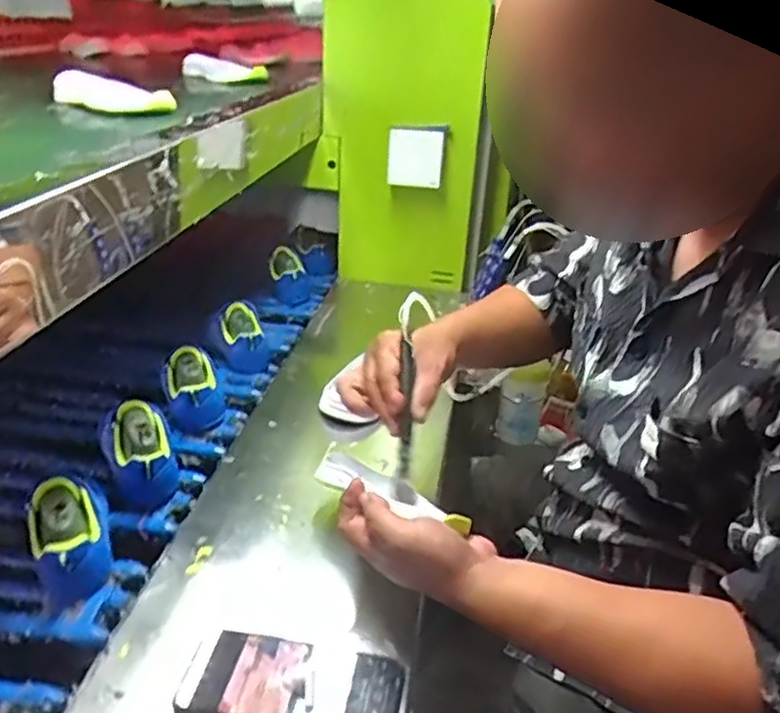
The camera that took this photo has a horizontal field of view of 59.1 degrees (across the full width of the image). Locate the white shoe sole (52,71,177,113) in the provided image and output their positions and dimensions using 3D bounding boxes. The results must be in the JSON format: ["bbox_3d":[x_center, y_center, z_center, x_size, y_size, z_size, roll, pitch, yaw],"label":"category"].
[{"bbox_3d":[-0.345,-0.325,0.845,0.192,0.035,0.046,22,29,27],"label":"white shoe sole"}]

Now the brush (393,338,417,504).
[{"bbox_3d":[0.017,0.060,0.647,0.019,0.153,0.021,2,-16,4],"label":"brush"}]

